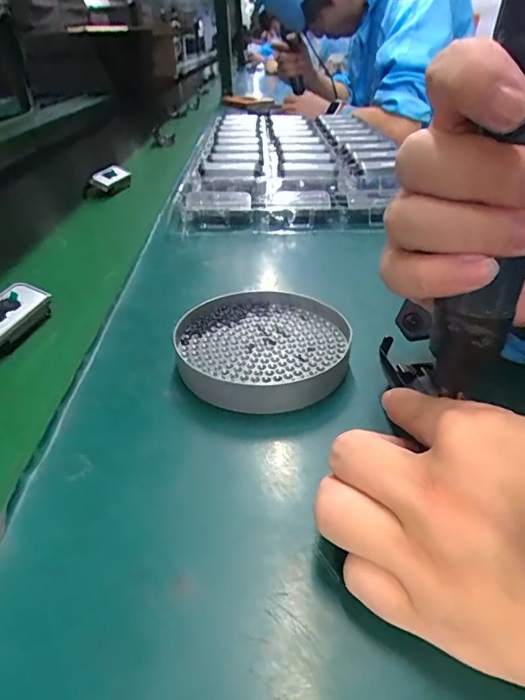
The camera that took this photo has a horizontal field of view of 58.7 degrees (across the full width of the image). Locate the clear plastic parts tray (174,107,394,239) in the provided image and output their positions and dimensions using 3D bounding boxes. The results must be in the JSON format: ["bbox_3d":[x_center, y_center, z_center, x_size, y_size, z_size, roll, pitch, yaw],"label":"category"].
[{"bbox_3d":[0.036,-0.287,0.697,0.276,0.067,0.468,3,35,-1],"label":"clear plastic parts tray"}]

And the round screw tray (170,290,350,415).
[{"bbox_3d":[-0.001,-0.001,0.314,0.111,0.029,0.117,2,35,-2],"label":"round screw tray"}]

